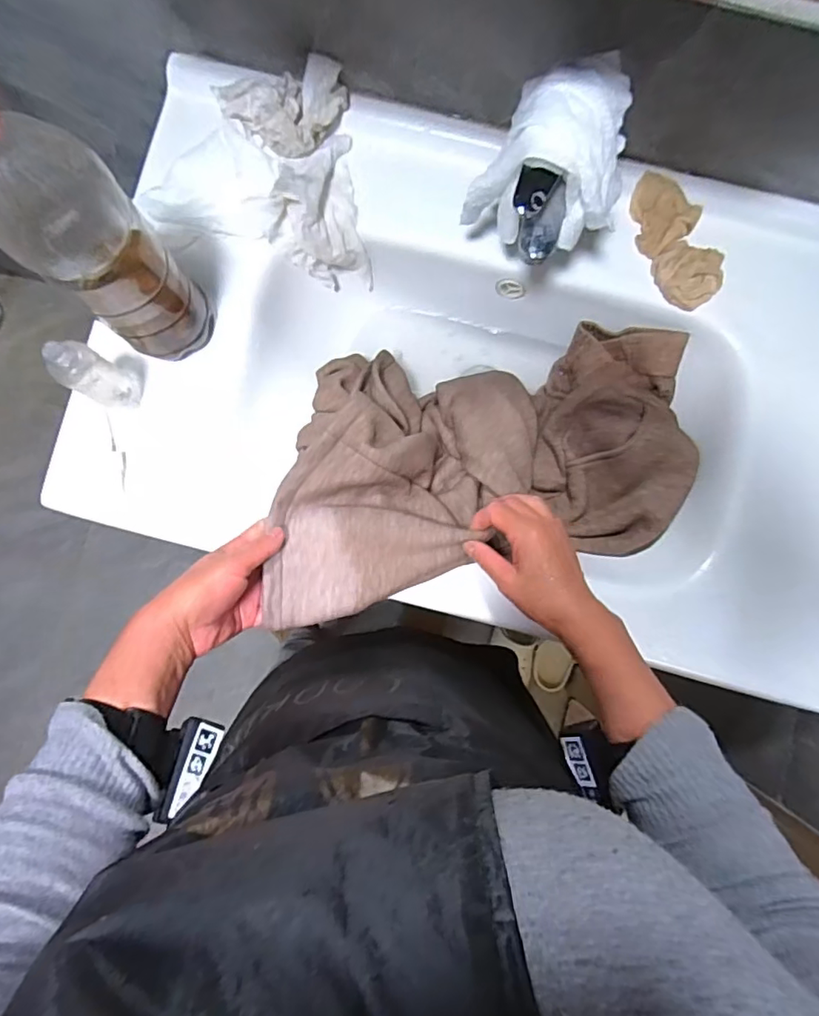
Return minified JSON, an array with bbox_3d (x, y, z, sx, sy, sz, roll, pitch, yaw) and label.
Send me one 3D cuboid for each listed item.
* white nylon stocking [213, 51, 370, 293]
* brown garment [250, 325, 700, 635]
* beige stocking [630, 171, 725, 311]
[{"bbox_3d":[-0.106,-0.336,0.567,0.123,0.090,0.207,-18,103,-1],"label":"white nylon stocking"},{"bbox_3d":[0.065,-0.052,0.575,0.456,0.107,0.268,-18,86,-13],"label":"brown garment"},{"bbox_3d":[0.262,-0.263,0.548,0.057,0.030,0.129,-16,86,-1],"label":"beige stocking"}]

